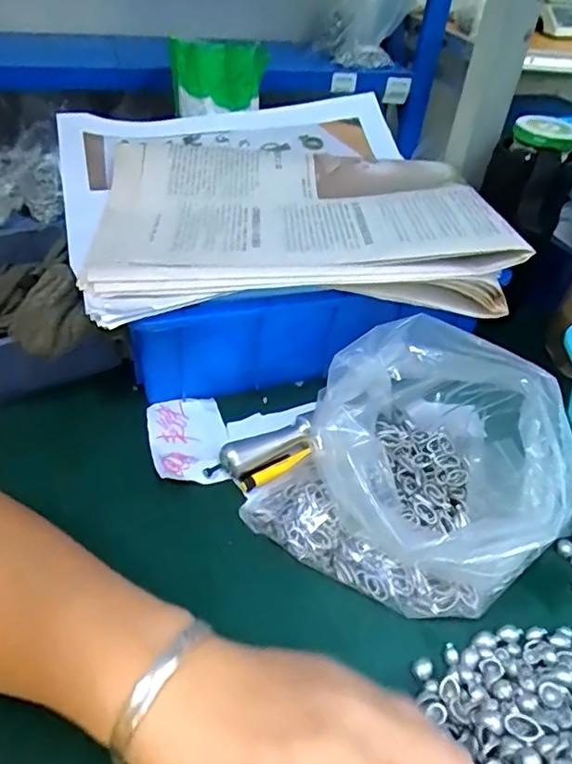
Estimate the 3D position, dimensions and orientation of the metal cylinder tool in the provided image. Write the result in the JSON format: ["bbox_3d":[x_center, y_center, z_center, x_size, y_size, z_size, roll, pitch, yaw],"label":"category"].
[{"bbox_3d":[-0.011,0.044,0.383,0.065,0.019,0.018,-21,48,-29],"label":"metal cylinder tool"}]

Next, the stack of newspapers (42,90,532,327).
[{"bbox_3d":[-0.016,-0.149,0.453,0.296,0.052,0.307,-7,43,-16],"label":"stack of newspapers"}]

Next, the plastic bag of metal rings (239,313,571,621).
[{"bbox_3d":[0.087,0.041,0.339,0.151,0.091,0.165,33,47,27],"label":"plastic bag of metal rings"}]

